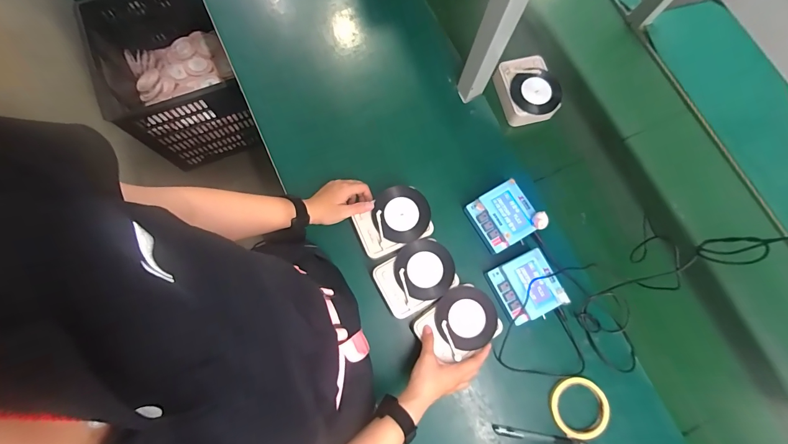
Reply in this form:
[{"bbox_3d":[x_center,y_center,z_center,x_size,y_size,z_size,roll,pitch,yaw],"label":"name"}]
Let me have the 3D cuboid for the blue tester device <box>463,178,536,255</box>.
[{"bbox_3d":[0.196,-0.010,0.624,0.099,0.033,0.100,-29,79,-5],"label":"blue tester device"}]

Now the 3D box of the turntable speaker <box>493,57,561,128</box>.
[{"bbox_3d":[0.266,-0.266,0.698,0.109,0.045,0.126,-14,78,-5],"label":"turntable speaker"}]

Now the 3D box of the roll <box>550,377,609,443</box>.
[{"bbox_3d":[0.310,0.311,0.576,0.090,0.010,0.093,0,78,1],"label":"roll"}]

